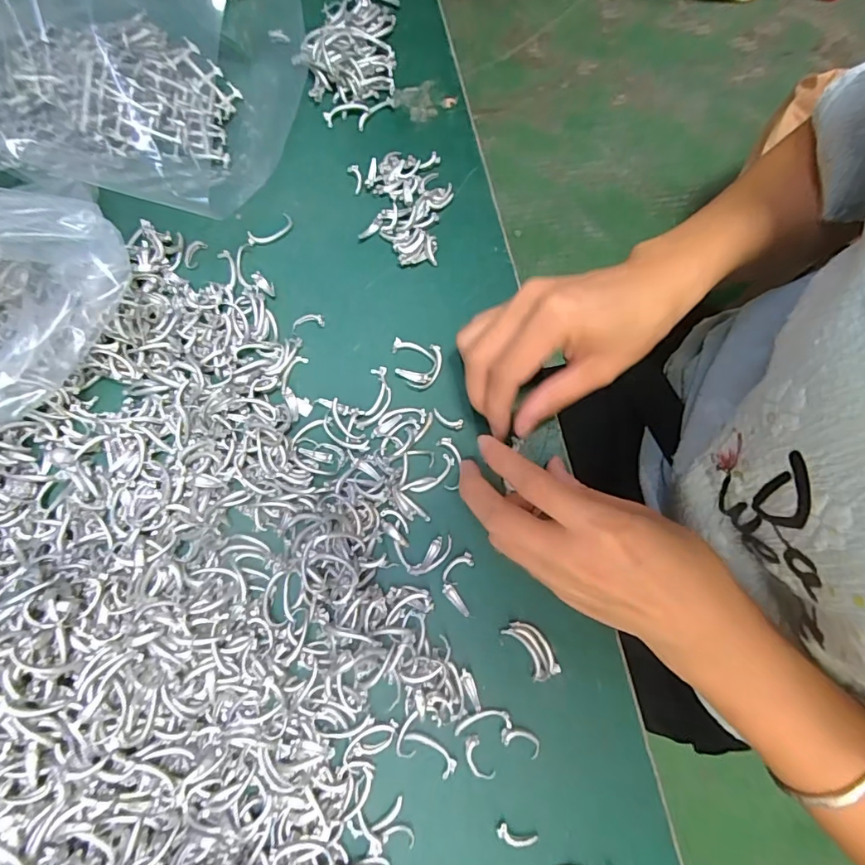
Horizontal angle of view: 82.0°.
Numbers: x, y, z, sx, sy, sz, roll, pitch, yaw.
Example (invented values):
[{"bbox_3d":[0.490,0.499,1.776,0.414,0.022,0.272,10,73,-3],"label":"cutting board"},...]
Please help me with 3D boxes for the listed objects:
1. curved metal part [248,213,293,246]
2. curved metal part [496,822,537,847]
[{"bbox_3d":[-0.105,-0.131,0.322,0.032,0.004,0.012,-34,80,-8],"label":"curved metal part"},{"bbox_3d":[0.042,0.203,0.249,0.020,0.004,0.007,20,77,4],"label":"curved metal part"}]

